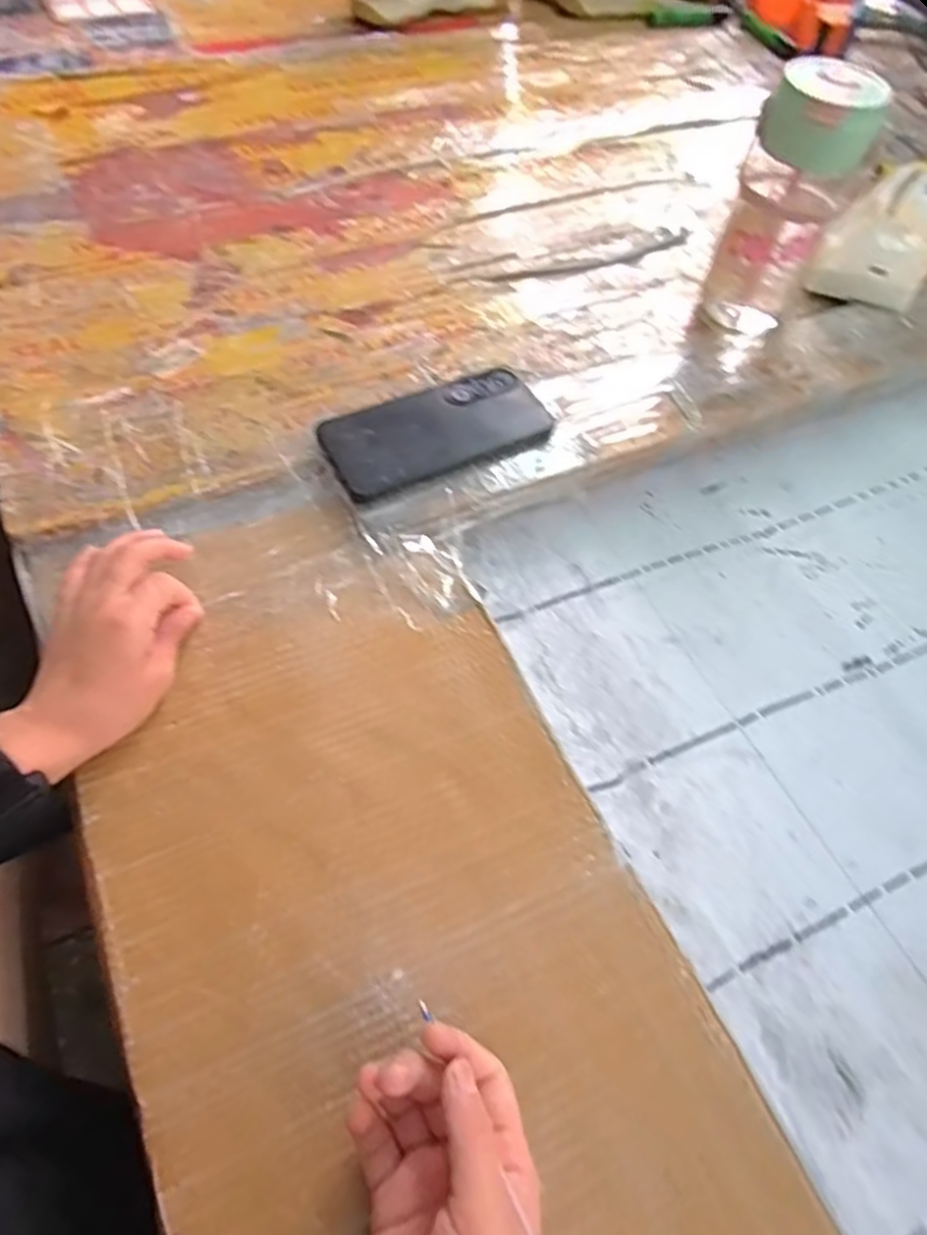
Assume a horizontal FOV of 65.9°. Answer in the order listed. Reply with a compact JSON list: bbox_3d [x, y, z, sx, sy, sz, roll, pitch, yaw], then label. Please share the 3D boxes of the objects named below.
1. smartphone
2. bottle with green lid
[{"bbox_3d":[-0.020,-0.138,0.527,0.162,0.013,0.076,-22,62,-17],"label":"smartphone"},{"bbox_3d":[0.255,-0.324,0.583,0.076,0.191,0.064,23,59,10],"label":"bottle with green lid"}]

